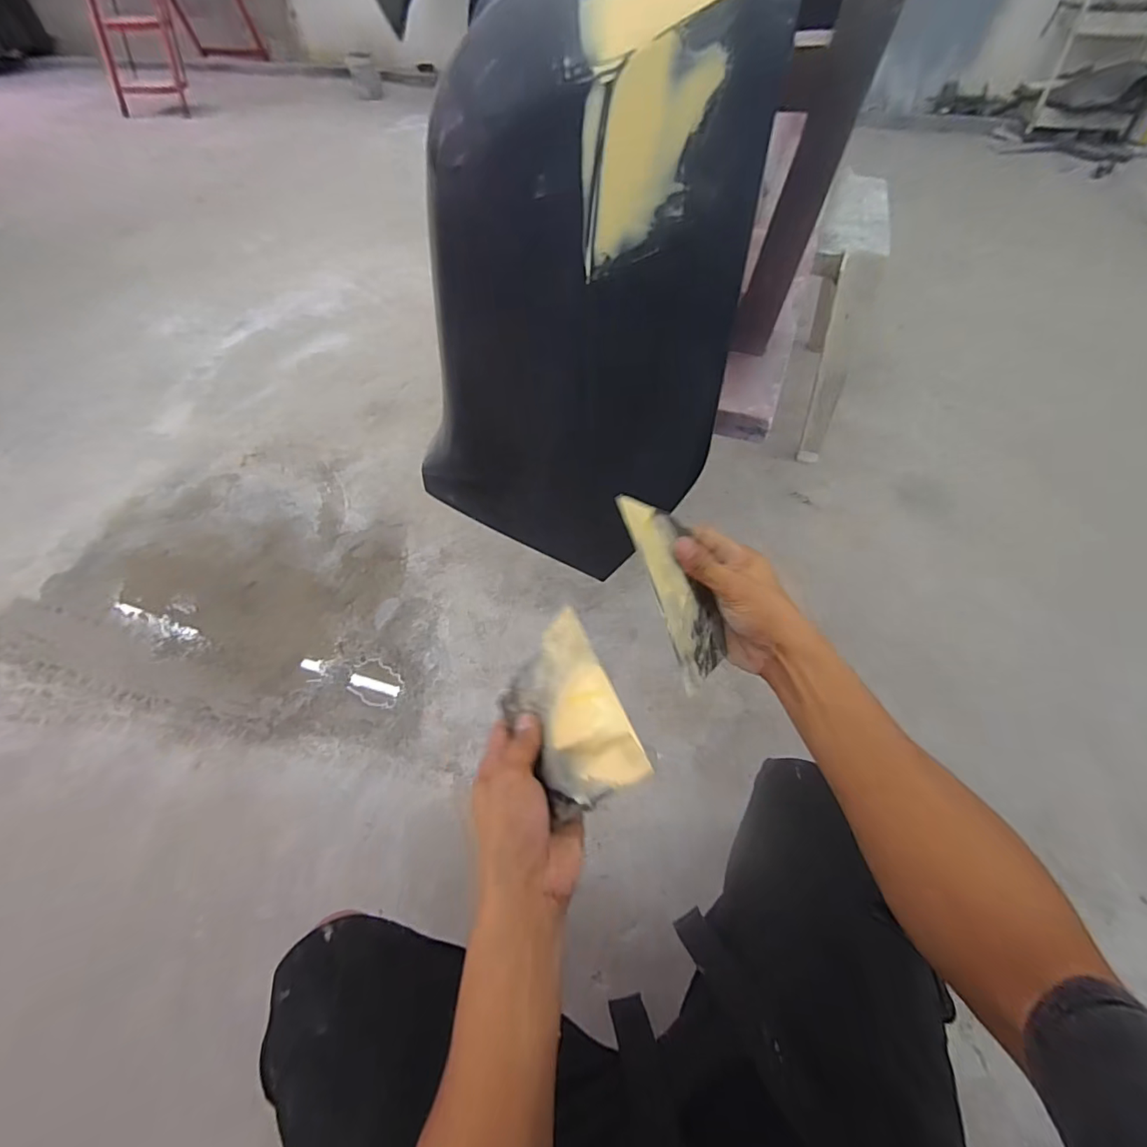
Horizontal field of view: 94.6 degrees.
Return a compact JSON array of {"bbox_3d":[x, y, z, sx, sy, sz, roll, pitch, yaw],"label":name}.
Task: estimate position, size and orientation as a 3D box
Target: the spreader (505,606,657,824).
[{"bbox_3d":[-0.008,0.101,0.373,0.013,0.090,0.138,22,24,-38],"label":"spreader"}]

